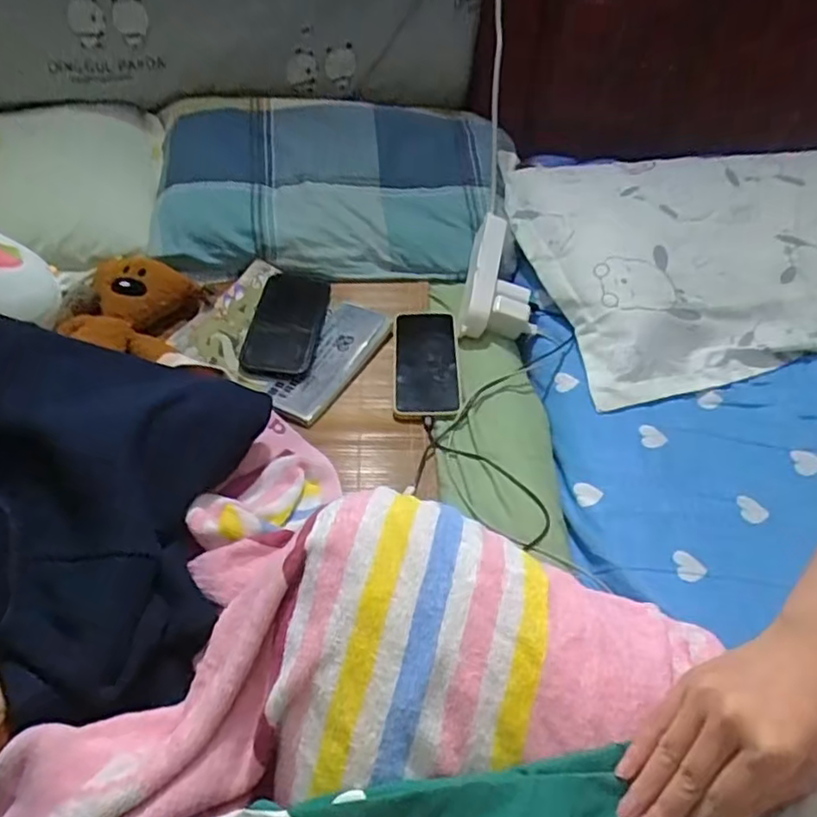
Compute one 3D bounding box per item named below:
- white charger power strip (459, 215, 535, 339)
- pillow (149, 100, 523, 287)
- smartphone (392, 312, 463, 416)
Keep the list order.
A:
[{"bbox_3d":[0.122,-0.163,0.823,0.088,0.095,0.132,11,47,5],"label":"white charger power strip"},{"bbox_3d":[-0.106,-0.324,0.934,0.492,0.060,0.322,-1,63,-5],"label":"pillow"},{"bbox_3d":[0.021,-0.057,0.791,0.079,0.013,0.173,3,47,-3],"label":"smartphone"}]

